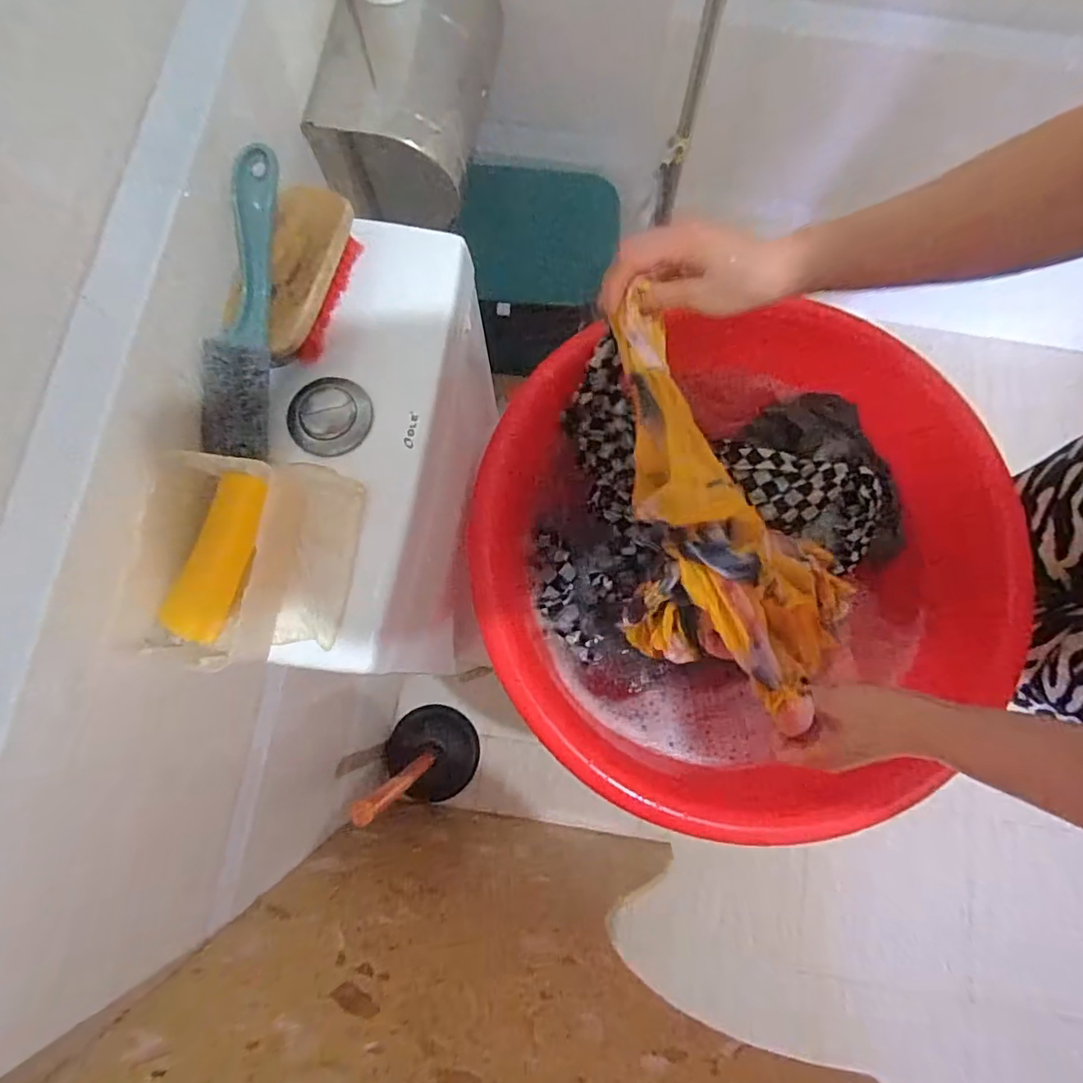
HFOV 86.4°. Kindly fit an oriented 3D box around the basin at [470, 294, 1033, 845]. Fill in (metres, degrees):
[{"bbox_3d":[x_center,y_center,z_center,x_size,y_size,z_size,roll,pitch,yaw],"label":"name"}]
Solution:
[{"bbox_3d":[0.219,0.009,0.579,0.553,0.148,0.483,-18,79,-5],"label":"basin"}]

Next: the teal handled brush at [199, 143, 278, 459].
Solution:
[{"bbox_3d":[-0.190,-0.152,0.374,0.037,0.033,0.190,8,94,1],"label":"teal handled brush"}]

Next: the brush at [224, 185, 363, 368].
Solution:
[{"bbox_3d":[-0.170,-0.187,0.405,0.060,0.039,0.128,16,79,2],"label":"brush"}]

